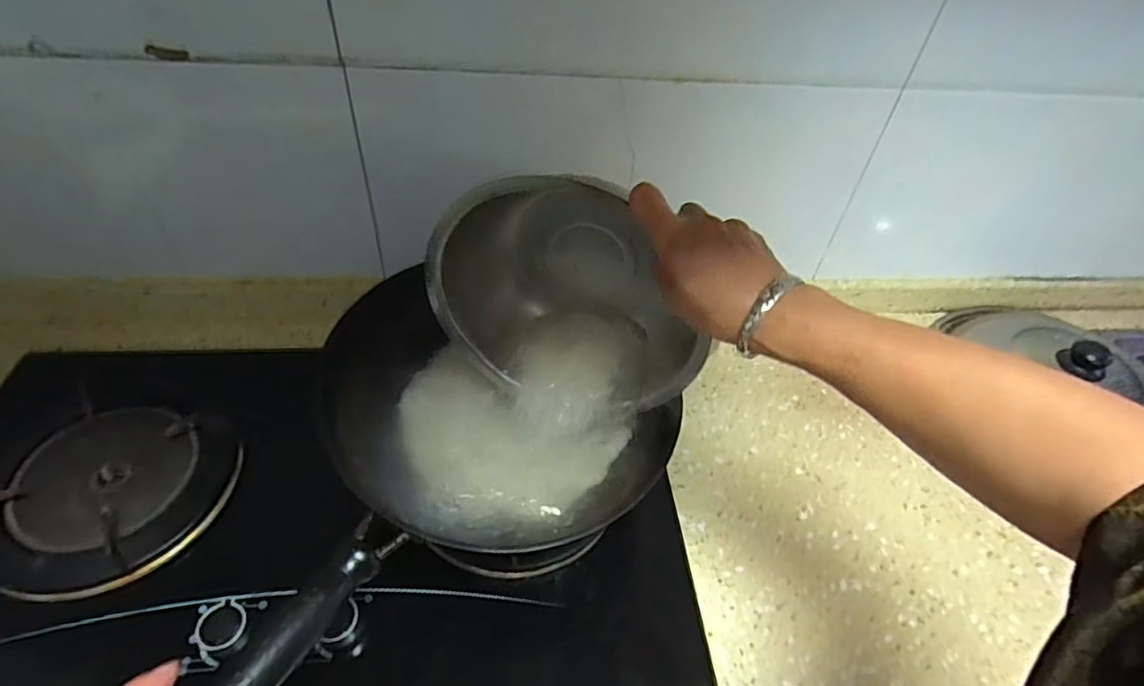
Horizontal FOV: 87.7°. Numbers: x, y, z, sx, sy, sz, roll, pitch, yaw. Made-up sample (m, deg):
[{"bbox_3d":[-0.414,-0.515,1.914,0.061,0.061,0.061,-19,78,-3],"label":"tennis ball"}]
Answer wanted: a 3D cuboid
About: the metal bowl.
[{"bbox_3d":[0.005,-0.051,0.535,0.239,0.198,0.103,18,47,11],"label":"metal bowl"}]

